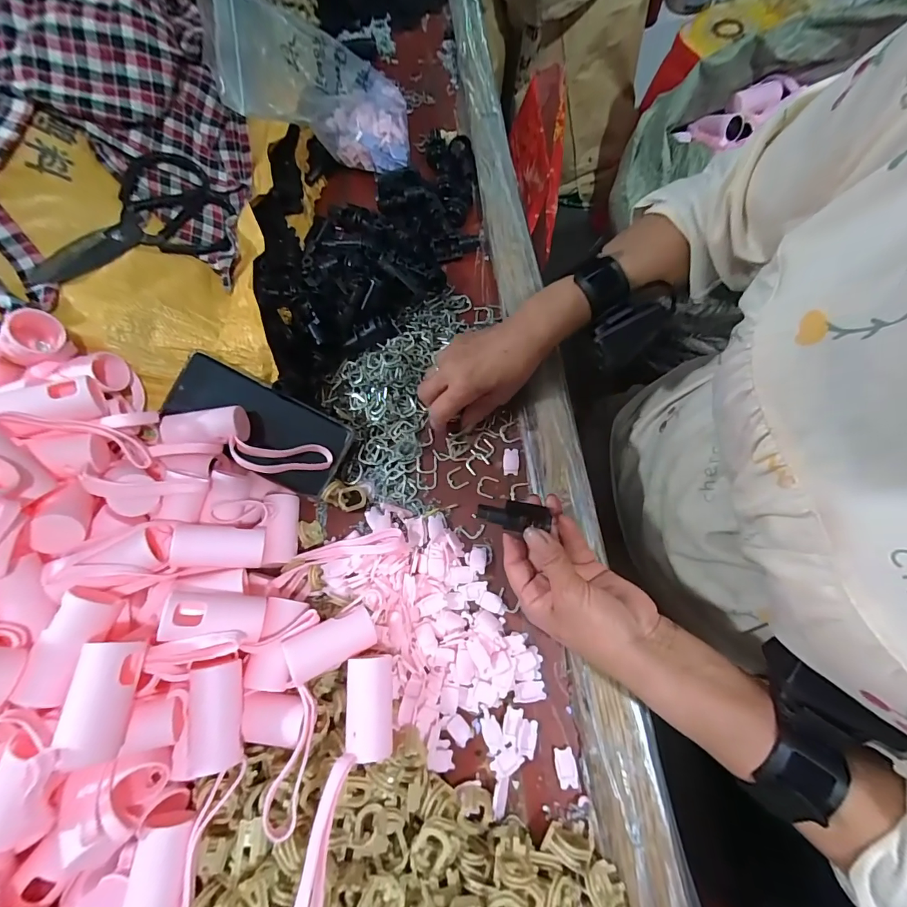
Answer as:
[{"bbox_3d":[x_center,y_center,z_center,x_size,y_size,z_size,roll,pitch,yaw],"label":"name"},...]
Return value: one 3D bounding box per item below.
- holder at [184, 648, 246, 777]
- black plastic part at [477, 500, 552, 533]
[{"bbox_3d":[-0.157,0.170,0.274,0.031,0.032,0.064,-9,70,3],"label":"holder"},{"bbox_3d":[0.043,0.045,0.304,0.049,0.011,0.021,3,70,-4],"label":"black plastic part"}]

